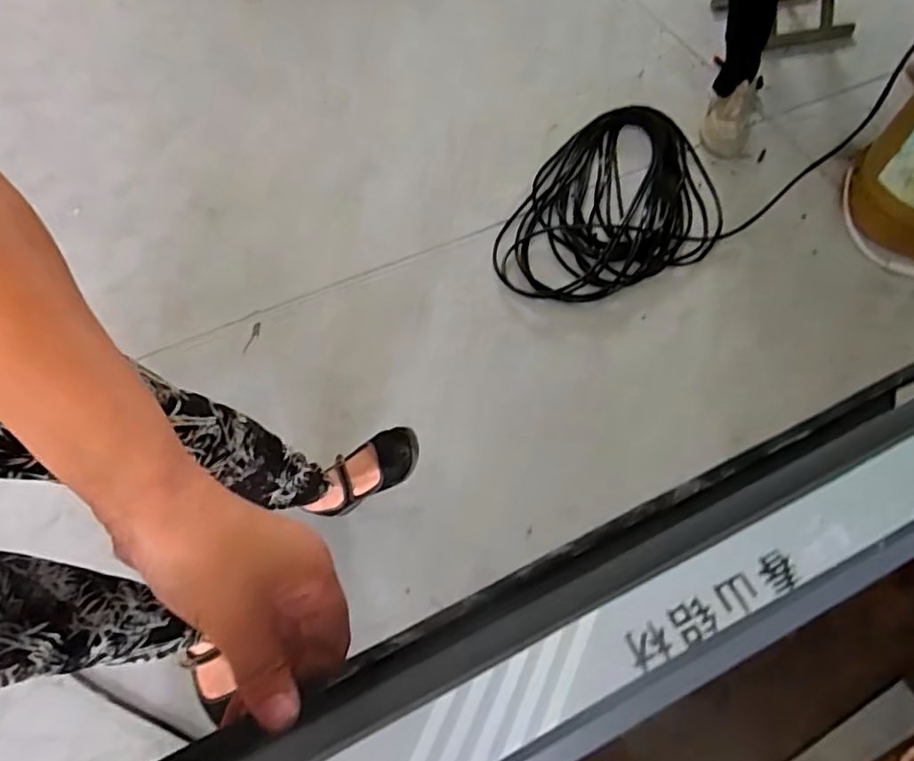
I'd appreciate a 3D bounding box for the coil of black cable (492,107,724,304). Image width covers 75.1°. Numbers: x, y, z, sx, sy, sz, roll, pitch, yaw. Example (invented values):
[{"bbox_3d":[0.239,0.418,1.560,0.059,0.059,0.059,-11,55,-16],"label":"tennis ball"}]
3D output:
[{"bbox_3d":[0.371,-0.392,1.361,0.418,0.054,0.579,26,66,16],"label":"coil of black cable"}]

